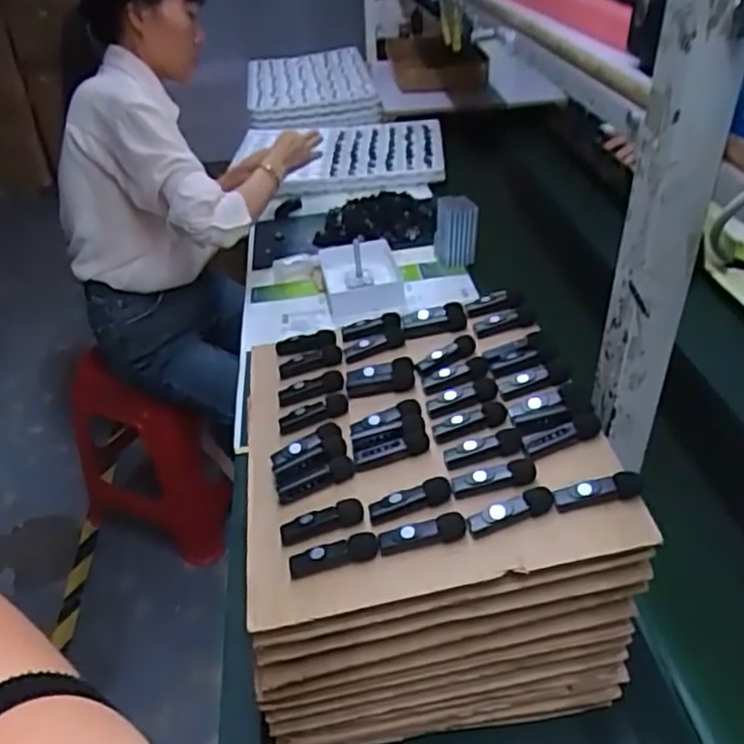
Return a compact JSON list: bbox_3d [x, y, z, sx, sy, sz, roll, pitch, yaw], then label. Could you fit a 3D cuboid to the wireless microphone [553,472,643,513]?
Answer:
[{"bbox_3d":[0.166,0.088,0.502,0.065,0.016,0.015,-6,37,-4],"label":"wireless microphone"}]

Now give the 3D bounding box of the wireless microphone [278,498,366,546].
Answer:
[{"bbox_3d":[-0.039,0.116,0.530,0.066,0.021,0.015,-12,37,-6],"label":"wireless microphone"}]

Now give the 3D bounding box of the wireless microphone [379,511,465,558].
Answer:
[{"bbox_3d":[0.036,0.118,0.499,0.063,0.021,0.012,-6,37,-4],"label":"wireless microphone"}]

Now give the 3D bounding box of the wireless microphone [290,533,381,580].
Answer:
[{"bbox_3d":[-0.029,0.134,0.504,0.066,0.018,0.015,-6,37,-4],"label":"wireless microphone"}]

